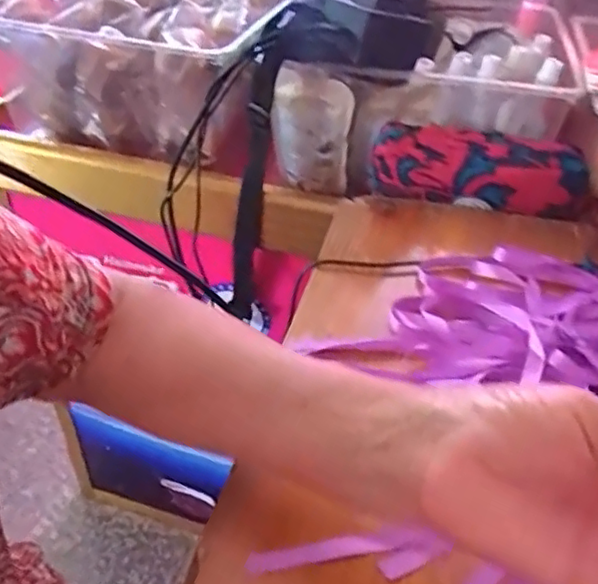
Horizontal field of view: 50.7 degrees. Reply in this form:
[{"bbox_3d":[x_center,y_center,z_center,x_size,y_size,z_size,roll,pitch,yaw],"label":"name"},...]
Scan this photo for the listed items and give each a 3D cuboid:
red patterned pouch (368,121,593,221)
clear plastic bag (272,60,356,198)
[{"bbox_3d":[0.157,-0.101,0.559,0.183,0.069,0.045,11,40,10],"label":"red patterned pouch"},{"bbox_3d":[0.011,-0.159,0.627,0.081,0.127,0.021,12,40,11],"label":"clear plastic bag"}]

